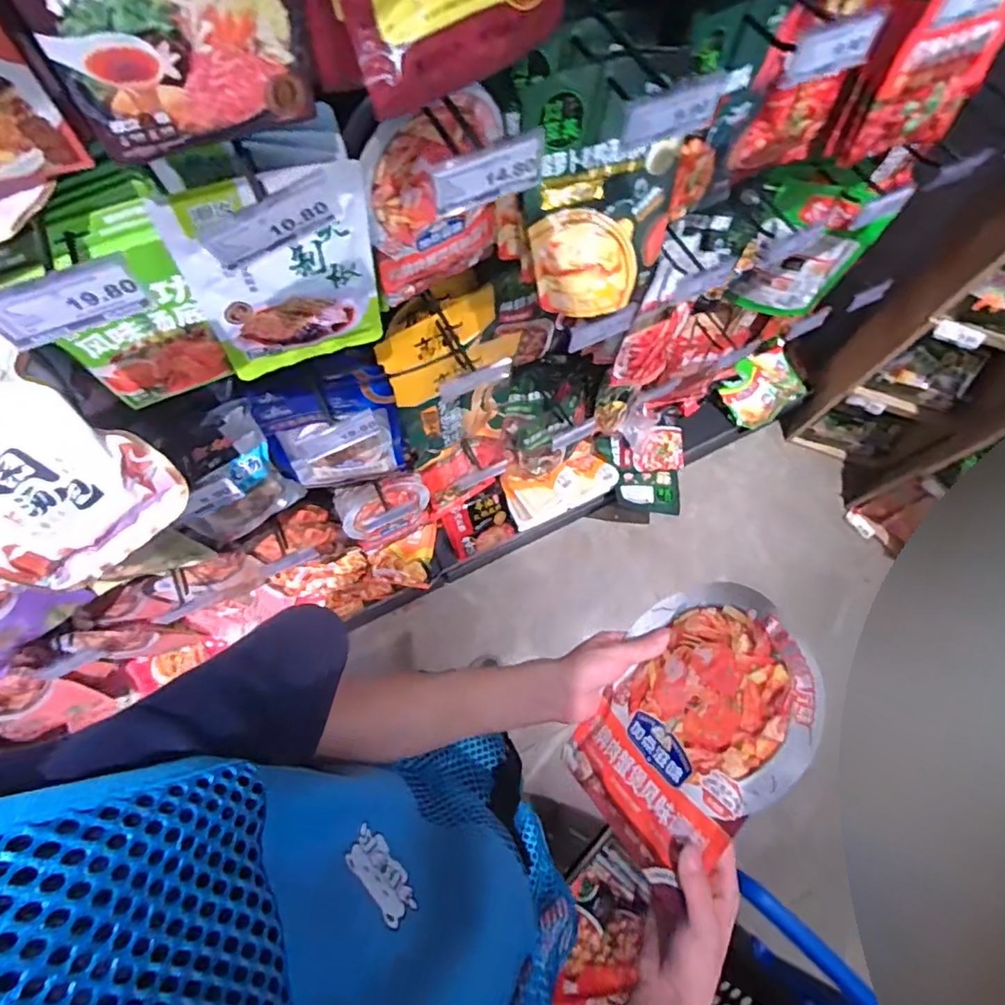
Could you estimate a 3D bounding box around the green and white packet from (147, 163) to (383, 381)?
[{"bbox_3d":[-0.212,-0.220,0.569,0.182,0.229,0.033,-20,73,-9],"label":"green and white packet"}]

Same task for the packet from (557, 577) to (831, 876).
[{"bbox_3d":[0.156,0.180,0.465,0.013,0.171,0.222,25,96,-37],"label":"packet"}]

